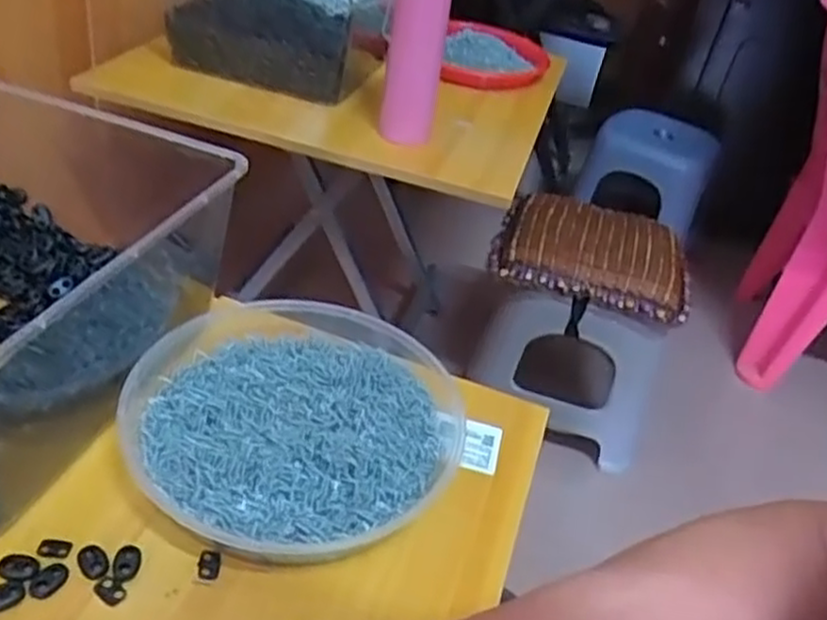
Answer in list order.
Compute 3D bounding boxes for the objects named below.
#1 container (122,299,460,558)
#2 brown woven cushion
[{"bbox_3d":[-0.082,0.071,0.522,0.213,0.038,0.228,8,37,-6],"label":"container"},{"bbox_3d":[0.281,-0.096,1.172,0.301,0.065,0.236,17,37,6],"label":"brown woven cushion"}]

